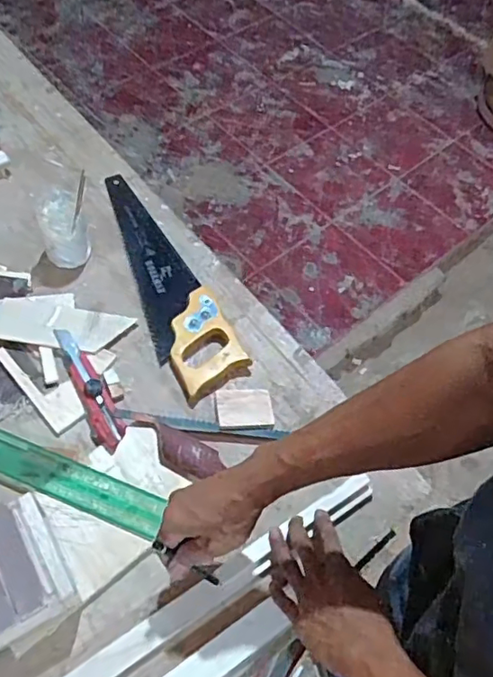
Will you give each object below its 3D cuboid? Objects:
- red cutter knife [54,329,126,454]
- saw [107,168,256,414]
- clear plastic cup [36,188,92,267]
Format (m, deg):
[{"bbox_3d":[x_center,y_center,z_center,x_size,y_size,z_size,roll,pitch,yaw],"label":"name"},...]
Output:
[{"bbox_3d":[-0.196,0.056,0.695,0.033,0.025,0.179,-24,64,-18],"label":"red cutter knife"},{"bbox_3d":[-0.128,-0.097,0.810,0.101,0.026,0.404,-23,64,-17],"label":"saw"},{"bbox_3d":[-0.254,-0.148,0.788,0.063,0.084,0.071,-21,62,-16],"label":"clear plastic cup"}]

